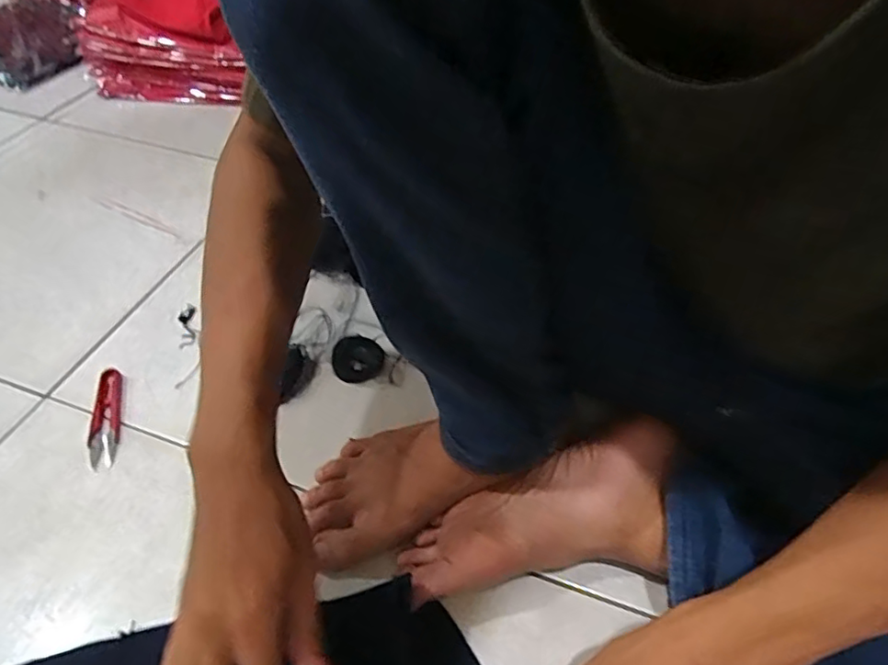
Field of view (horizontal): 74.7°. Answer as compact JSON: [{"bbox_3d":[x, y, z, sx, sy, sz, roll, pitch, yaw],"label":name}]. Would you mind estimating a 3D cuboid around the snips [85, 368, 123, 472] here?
[{"bbox_3d":[-0.301,0.073,0.519,0.026,0.007,0.102,-9,48,-12],"label":"snips"}]

